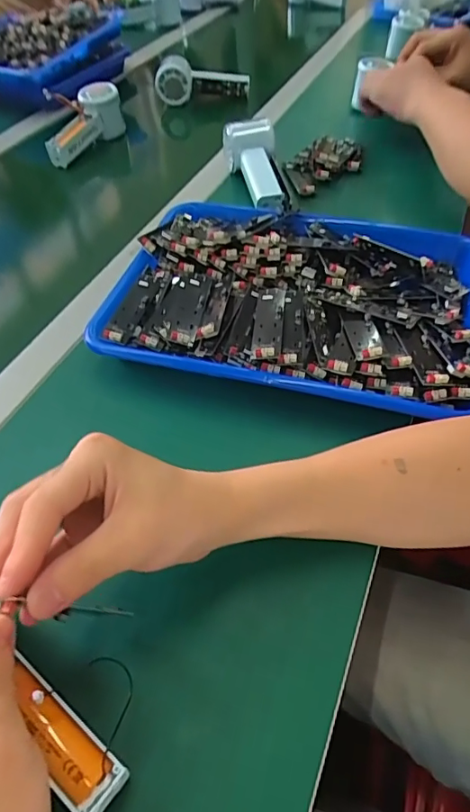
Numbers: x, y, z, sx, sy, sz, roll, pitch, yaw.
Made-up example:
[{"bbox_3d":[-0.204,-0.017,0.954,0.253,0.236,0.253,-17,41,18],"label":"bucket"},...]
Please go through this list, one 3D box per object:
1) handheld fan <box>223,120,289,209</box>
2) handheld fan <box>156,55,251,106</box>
[{"bbox_3d":[0.032,-0.290,0.628,0.059,0.044,0.139,-14,66,-8],"label":"handheld fan"},{"bbox_3d":[-0.055,-0.540,0.844,0.154,0.060,0.049,-4,51,1],"label":"handheld fan"}]

